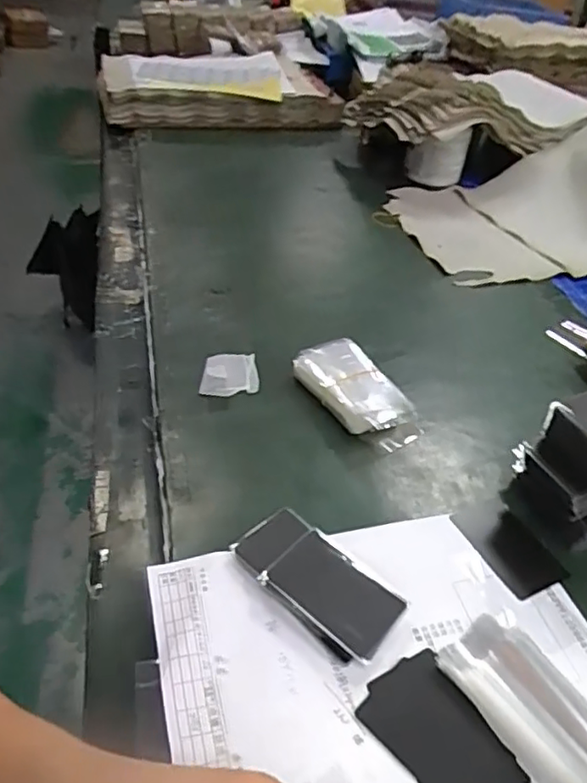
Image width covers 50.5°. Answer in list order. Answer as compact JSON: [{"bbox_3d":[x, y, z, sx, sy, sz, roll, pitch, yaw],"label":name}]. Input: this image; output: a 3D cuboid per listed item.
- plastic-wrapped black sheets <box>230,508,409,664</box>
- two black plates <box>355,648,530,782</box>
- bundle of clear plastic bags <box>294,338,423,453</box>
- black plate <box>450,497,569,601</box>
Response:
[{"bbox_3d":[0.016,0.132,0.438,0.121,0.016,0.059,33,48,26],"label":"plastic-wrapped black sheets"},{"bbox_3d":[0.088,0.209,0.374,0.063,0.004,0.093,-21,49,-28],"label":"two black plates"},{"bbox_3d":[0.060,0.001,0.590,0.076,0.028,0.128,-14,46,-22],"label":"bundle of clear plastic bags"},{"bbox_3d":[0.171,0.123,0.493,0.052,0.006,0.084,-16,46,-24],"label":"black plate"}]

